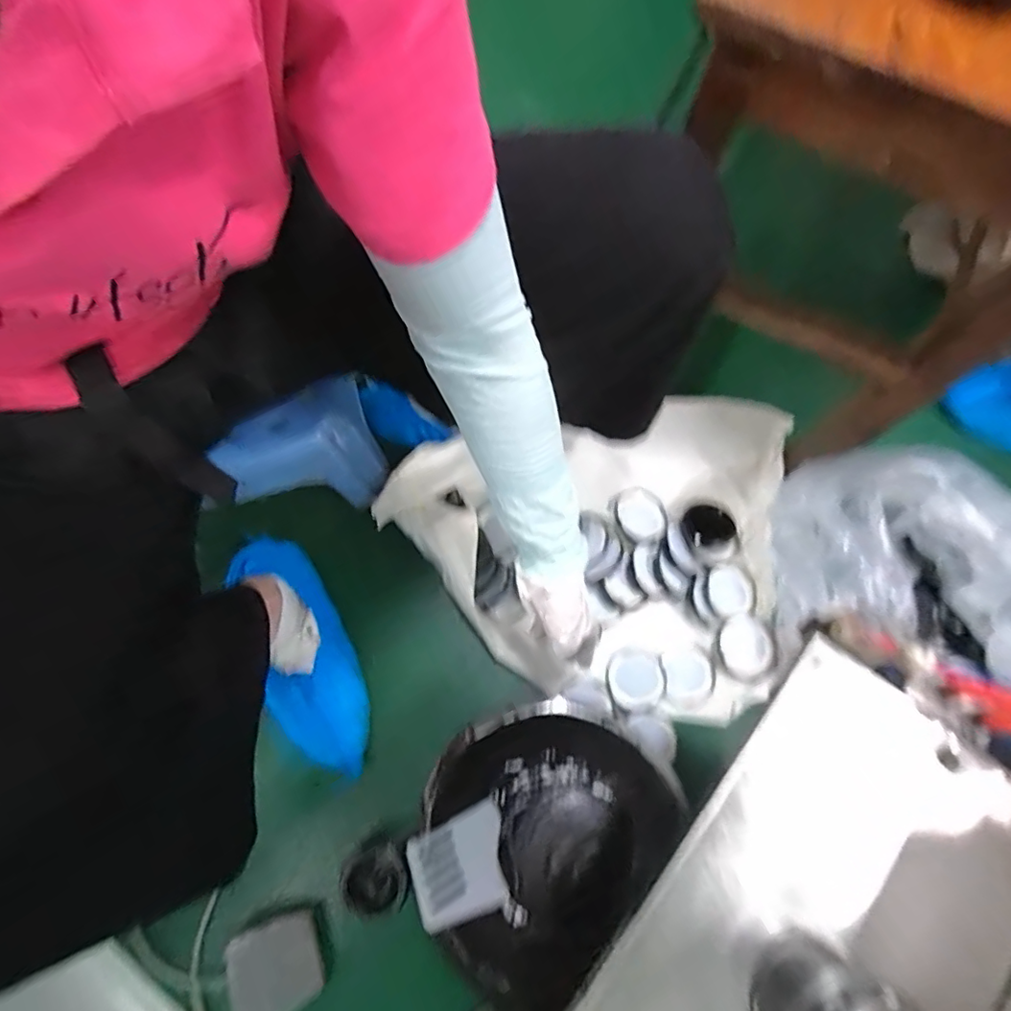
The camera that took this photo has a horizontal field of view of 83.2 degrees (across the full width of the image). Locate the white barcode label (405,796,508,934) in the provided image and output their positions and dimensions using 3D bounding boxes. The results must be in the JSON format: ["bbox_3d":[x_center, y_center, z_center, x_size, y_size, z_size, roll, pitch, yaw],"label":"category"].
[{"bbox_3d":[-0.044,0.352,0.555,0.106,0.012,0.087,-1,64,-42],"label":"white barcode label"}]

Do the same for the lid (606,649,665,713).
[{"bbox_3d":[0.147,0.197,0.647,0.064,0.011,0.066,-23,74,-5],"label":"lid"}]

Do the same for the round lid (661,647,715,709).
[{"bbox_3d":[0.210,0.194,0.646,0.057,0.009,0.064,-9,73,-1],"label":"round lid"}]

